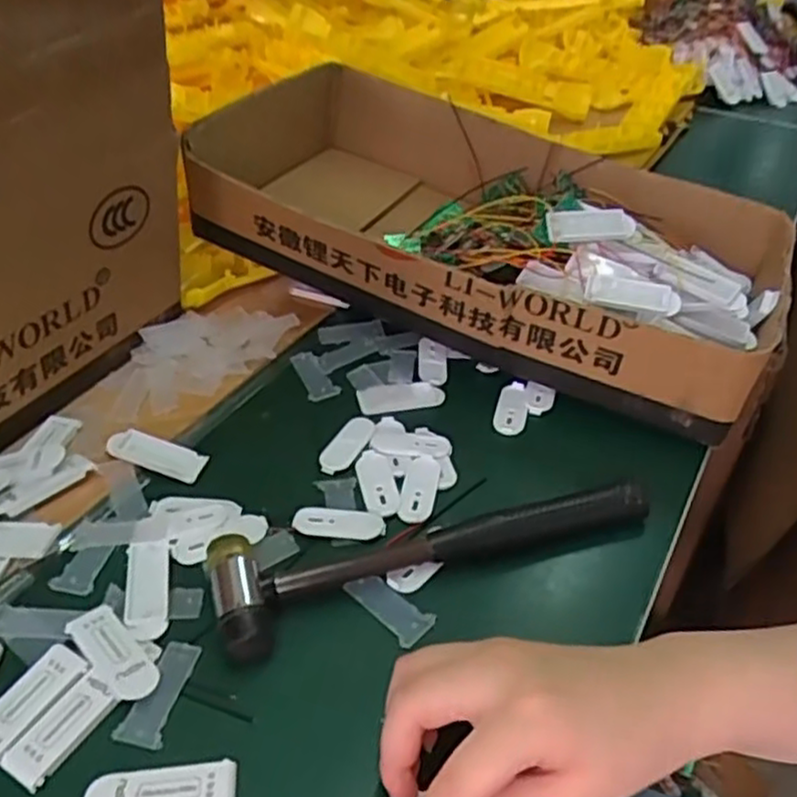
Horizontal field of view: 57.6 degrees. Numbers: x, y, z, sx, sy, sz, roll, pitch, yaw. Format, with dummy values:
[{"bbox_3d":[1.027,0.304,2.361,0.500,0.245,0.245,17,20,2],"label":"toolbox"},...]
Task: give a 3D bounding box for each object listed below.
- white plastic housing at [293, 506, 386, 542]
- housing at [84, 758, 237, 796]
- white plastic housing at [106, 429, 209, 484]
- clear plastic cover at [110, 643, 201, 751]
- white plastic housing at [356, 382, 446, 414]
[{"bbox_3d":[-0.033,0.069,0.401,0.050,0.005,0.019,8,41,2],"label":"white plastic housing"},{"bbox_3d":[-0.095,0.159,0.290,0.058,0.006,0.022,-3,42,-10],"label":"housing"},{"bbox_3d":[-0.144,0.033,0.431,0.056,0.007,0.021,14,42,9],"label":"white plastic housing"},{"bbox_3d":[-0.106,0.131,0.324,0.020,0.004,0.048,11,42,6],"label":"clear plastic cover"},{"bbox_3d":[0.003,-0.002,0.485,0.059,0.006,0.024,-4,42,-11],"label":"white plastic housing"}]

